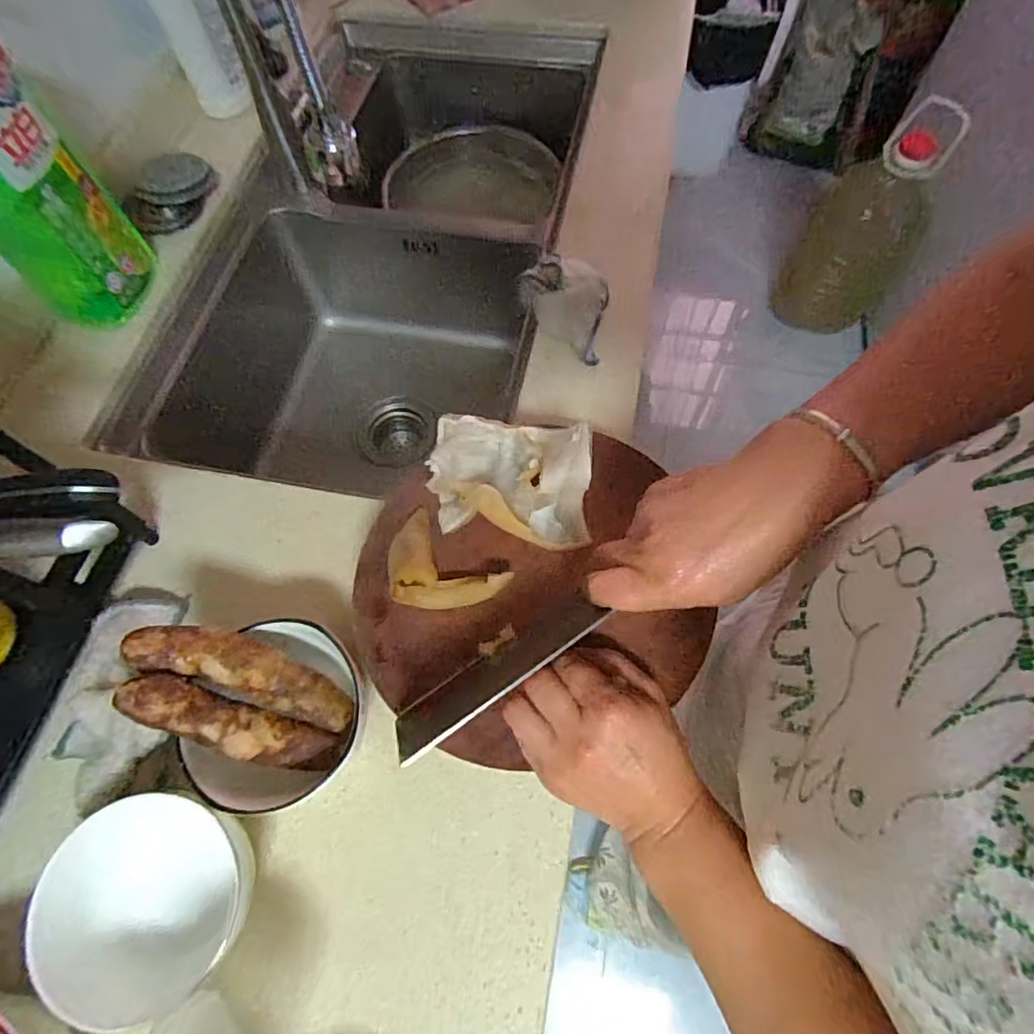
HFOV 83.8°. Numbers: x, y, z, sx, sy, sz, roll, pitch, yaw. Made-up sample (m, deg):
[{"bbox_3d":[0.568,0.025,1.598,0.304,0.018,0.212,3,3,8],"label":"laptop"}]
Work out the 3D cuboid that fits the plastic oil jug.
[{"bbox_3d":[0.795,-0.657,1.347,0.236,0.435,0.229,29,70,14],"label":"plastic oil jug"}]

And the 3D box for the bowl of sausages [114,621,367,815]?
[{"bbox_3d":[-0.162,0.124,0.366,0.113,0.096,0.110,-1,66,2],"label":"bowl of sausages"}]

